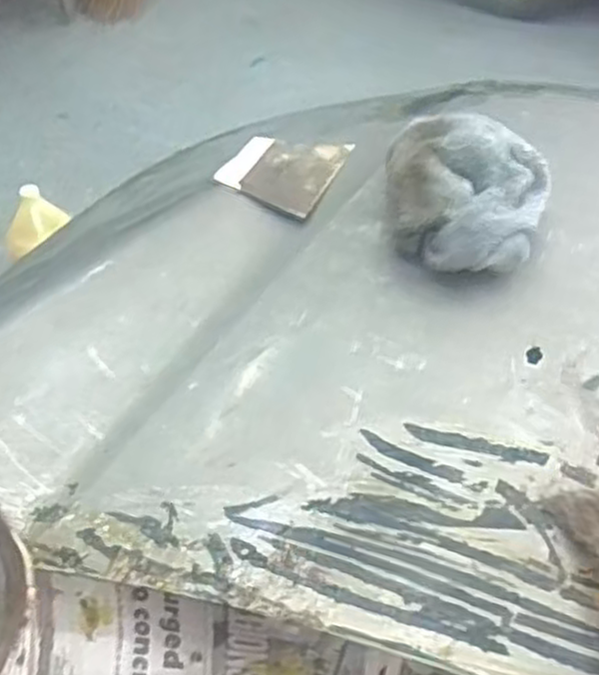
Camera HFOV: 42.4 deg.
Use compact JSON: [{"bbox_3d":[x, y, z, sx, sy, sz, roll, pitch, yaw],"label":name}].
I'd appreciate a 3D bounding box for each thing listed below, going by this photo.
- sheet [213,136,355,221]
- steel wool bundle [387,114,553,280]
[{"bbox_3d":[-0.016,-0.164,0.751,0.099,0.006,0.122,18,49,14],"label":"sheet"},{"bbox_3d":[0.138,-0.121,0.637,0.135,0.071,0.135,10,50,7],"label":"steel wool bundle"}]

